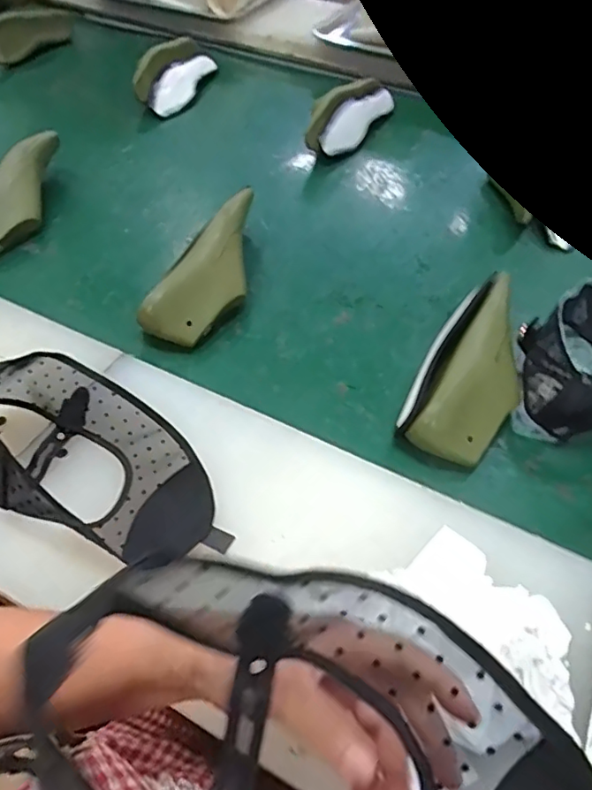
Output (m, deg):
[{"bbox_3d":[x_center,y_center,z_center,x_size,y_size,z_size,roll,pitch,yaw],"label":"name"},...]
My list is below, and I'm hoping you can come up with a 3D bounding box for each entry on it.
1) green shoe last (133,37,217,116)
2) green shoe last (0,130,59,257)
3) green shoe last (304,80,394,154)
[{"bbox_3d":[-0.224,-0.601,1.058,0.075,0.088,0.226,14,50,8],"label":"green shoe last"},{"bbox_3d":[-0.396,-0.286,0.786,0.087,0.061,0.253,16,63,9],"label":"green shoe last"},{"bbox_3d":[0.097,-0.483,0.963,0.060,0.083,0.251,24,52,15],"label":"green shoe last"}]

